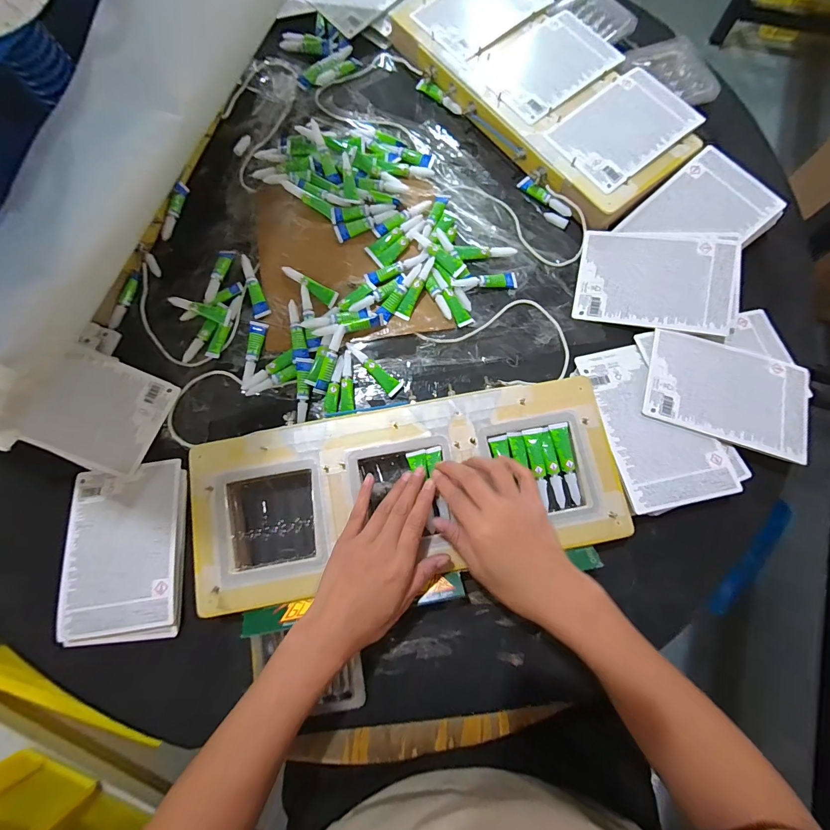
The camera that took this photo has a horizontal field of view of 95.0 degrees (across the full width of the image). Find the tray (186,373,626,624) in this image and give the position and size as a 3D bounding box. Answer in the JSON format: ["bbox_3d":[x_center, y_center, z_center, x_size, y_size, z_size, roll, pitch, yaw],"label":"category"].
[{"bbox_3d":[-0.008,0.075,0.392,0.423,0.028,0.166,-10,76,-1],"label":"tray"}]

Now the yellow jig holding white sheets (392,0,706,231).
[{"bbox_3d":[0.171,-0.445,0.508,0.199,0.032,0.423,-36,78,-7],"label":"yellow jig holding white sheets"}]

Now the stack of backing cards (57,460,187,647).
[{"bbox_3d":[-0.307,0.142,0.403,0.118,0.016,0.175,-6,76,0],"label":"stack of backing cards"}]

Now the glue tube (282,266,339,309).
[{"bbox_3d":[-0.131,-0.159,0.465,0.081,0.014,0.018,31,79,9],"label":"glue tube"}]

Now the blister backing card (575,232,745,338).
[{"bbox_3d":[0.288,-0.160,0.452,0.174,0.007,0.115,10,85,12],"label":"blister backing card"}]

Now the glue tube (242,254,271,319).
[{"bbox_3d":[-0.201,-0.161,0.471,0.018,0.011,0.086,-21,76,-4],"label":"glue tube"}]

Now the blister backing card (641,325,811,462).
[{"bbox_3d":[0.343,-0.027,0.418,0.167,0.005,0.117,19,73,5],"label":"blister backing card"}]

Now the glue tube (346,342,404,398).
[{"bbox_3d":[-0.047,-0.058,0.444,0.020,0.011,0.080,-41,78,-8],"label":"glue tube"}]

